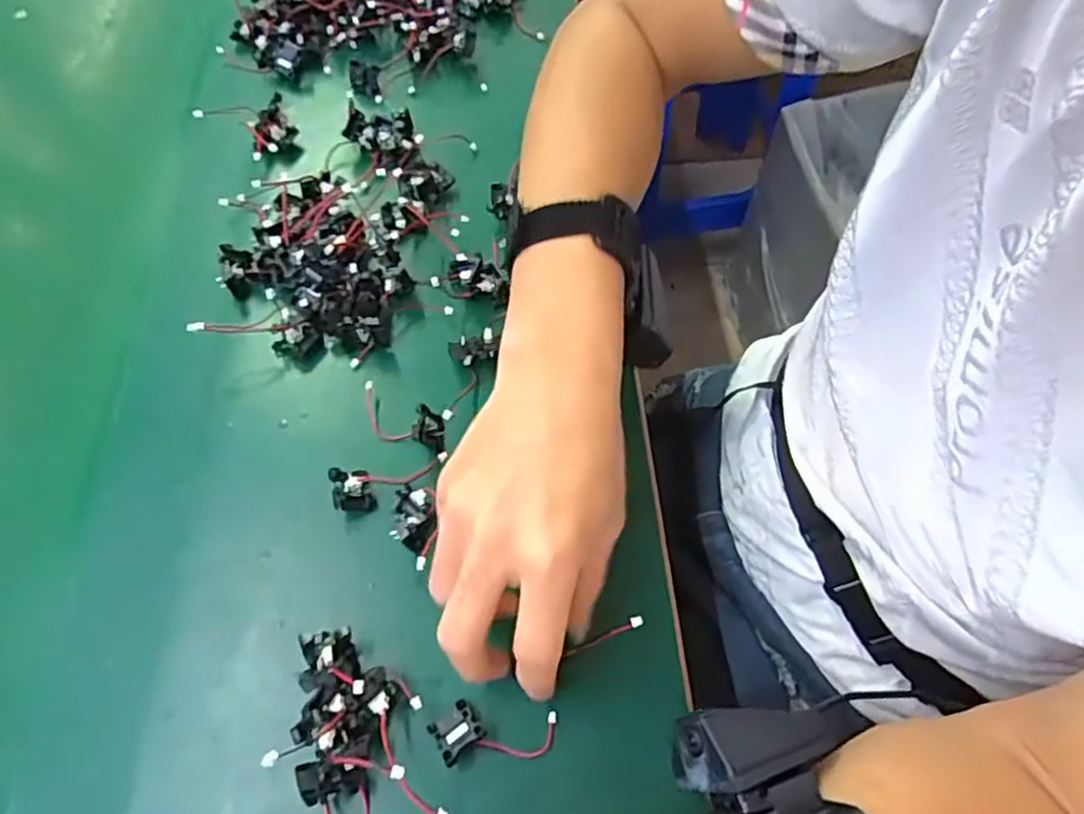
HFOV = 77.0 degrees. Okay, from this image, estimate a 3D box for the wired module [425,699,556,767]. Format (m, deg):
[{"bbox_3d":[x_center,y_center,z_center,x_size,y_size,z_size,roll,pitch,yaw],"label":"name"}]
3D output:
[{"bbox_3d":[-0.022,0.144,0.306,0.056,0.015,0.026,-6,58,-5],"label":"wired module"}]

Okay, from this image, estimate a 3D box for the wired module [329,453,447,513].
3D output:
[{"bbox_3d":[-0.080,0.038,0.360,0.059,0.016,0.022,-13,59,-9],"label":"wired module"}]

